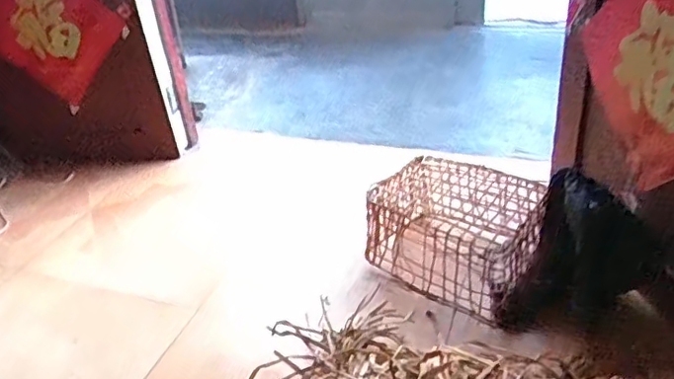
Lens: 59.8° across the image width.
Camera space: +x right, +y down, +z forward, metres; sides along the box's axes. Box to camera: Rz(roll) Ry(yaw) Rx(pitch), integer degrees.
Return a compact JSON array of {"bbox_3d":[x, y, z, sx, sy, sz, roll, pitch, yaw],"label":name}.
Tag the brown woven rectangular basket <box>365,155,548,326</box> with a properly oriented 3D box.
[{"bbox_3d":[0.292,0.098,1.433,0.379,0.192,0.284,25,44,39],"label":"brown woven rectangular basket"}]

